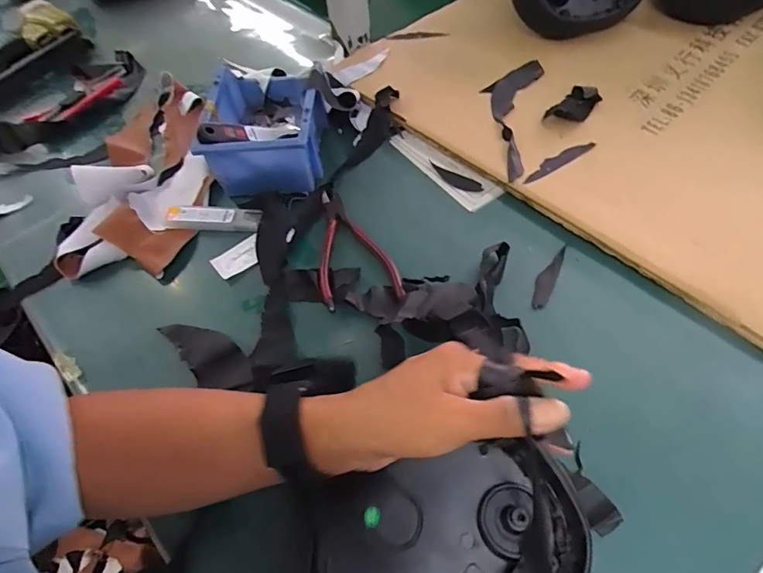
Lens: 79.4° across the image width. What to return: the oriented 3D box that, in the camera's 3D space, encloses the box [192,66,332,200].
[{"bbox_3d":[-0.129,-0.189,0.528,0.122,0.076,0.168,-1,58,4],"label":"box"}]

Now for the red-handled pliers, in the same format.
[{"bbox_3d":[-0.031,-0.048,0.461,0.075,0.019,0.162,-12,57,-3],"label":"red-handled pliers"}]

